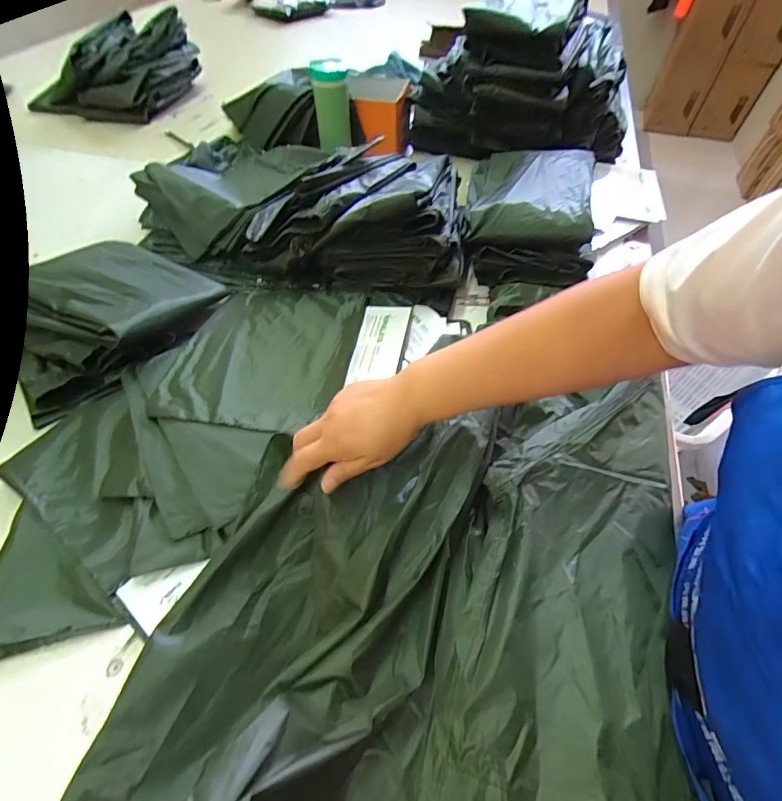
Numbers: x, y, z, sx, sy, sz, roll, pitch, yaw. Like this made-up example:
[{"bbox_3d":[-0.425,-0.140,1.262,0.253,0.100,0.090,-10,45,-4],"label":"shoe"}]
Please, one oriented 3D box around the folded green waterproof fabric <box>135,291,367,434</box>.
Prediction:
[{"bbox_3d":[-0.178,-0.072,0.557,0.248,0.020,0.258,8,54,5],"label":"folded green waterproof fabric"}]

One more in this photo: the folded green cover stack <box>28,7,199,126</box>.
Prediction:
[{"bbox_3d":[-0.691,-0.828,1.023,0.392,0.181,0.162,-18,56,-14],"label":"folded green cover stack"}]

